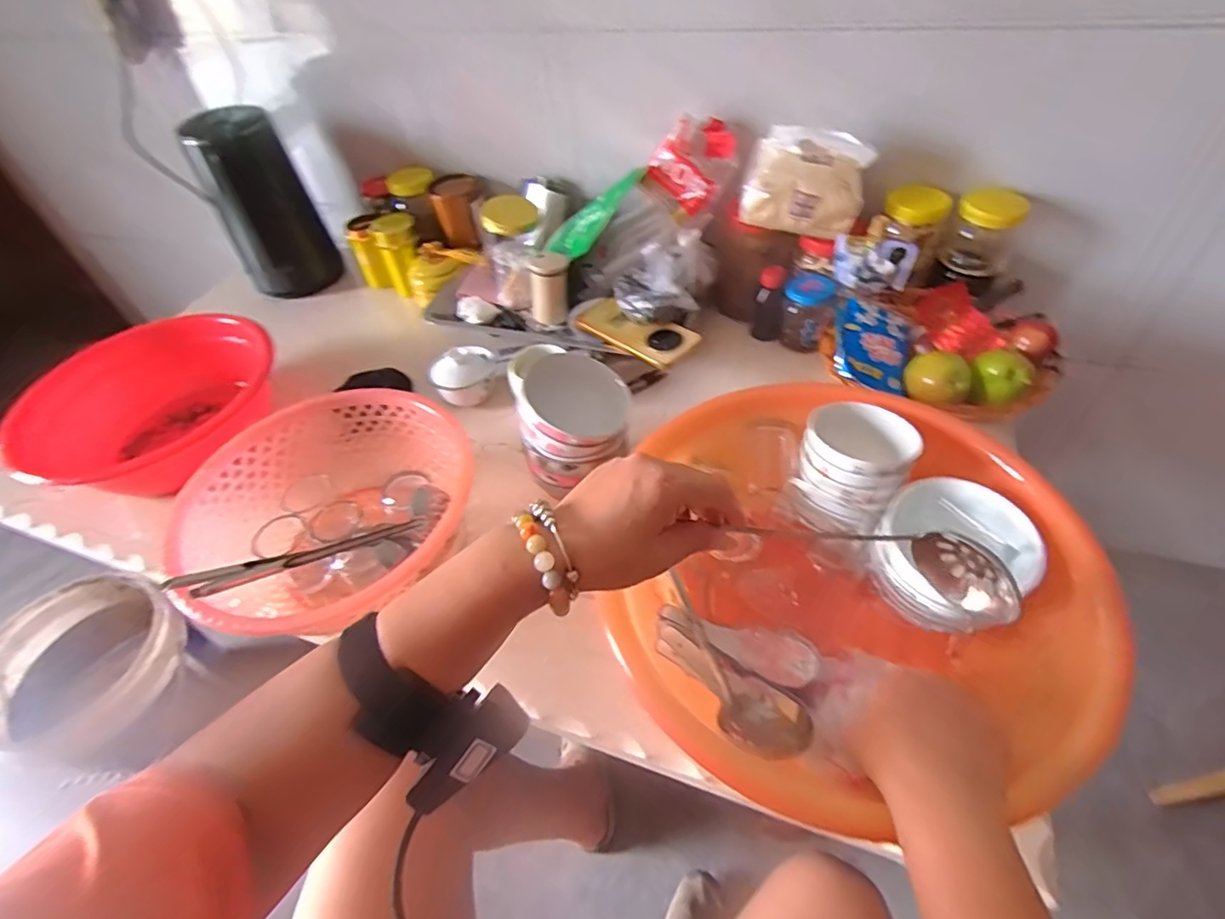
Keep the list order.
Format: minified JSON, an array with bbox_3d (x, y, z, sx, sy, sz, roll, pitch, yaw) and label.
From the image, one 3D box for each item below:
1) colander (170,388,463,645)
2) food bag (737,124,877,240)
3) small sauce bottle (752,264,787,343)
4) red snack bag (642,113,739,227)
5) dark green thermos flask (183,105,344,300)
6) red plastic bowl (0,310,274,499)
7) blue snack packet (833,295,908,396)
[{"bbox_3d":[-0.284,0.056,0.618,0.282,0.103,0.266,-32,54,-21],"label":"colander"},{"bbox_3d":[0.228,-0.331,0.708,0.145,0.104,0.054,11,51,15],"label":"food bag"},{"bbox_3d":[0.214,-0.212,0.806,0.040,0.097,0.038,6,50,11],"label":"small sauce bottle"},{"bbox_3d":[0.101,-0.381,0.758,0.101,0.042,0.131,29,91,4],"label":"red snack bag"},{"bbox_3d":[-0.534,-0.380,0.915,0.144,0.260,0.133,-29,52,-18],"label":"dark green thermos flask"},{"bbox_3d":[-0.581,-0.058,0.751,0.284,0.101,0.267,-29,52,-18],"label":"red plastic bowl"},{"bbox_3d":[0.310,-0.136,0.698,0.091,0.020,0.126,24,65,-3],"label":"blue snack packet"}]

